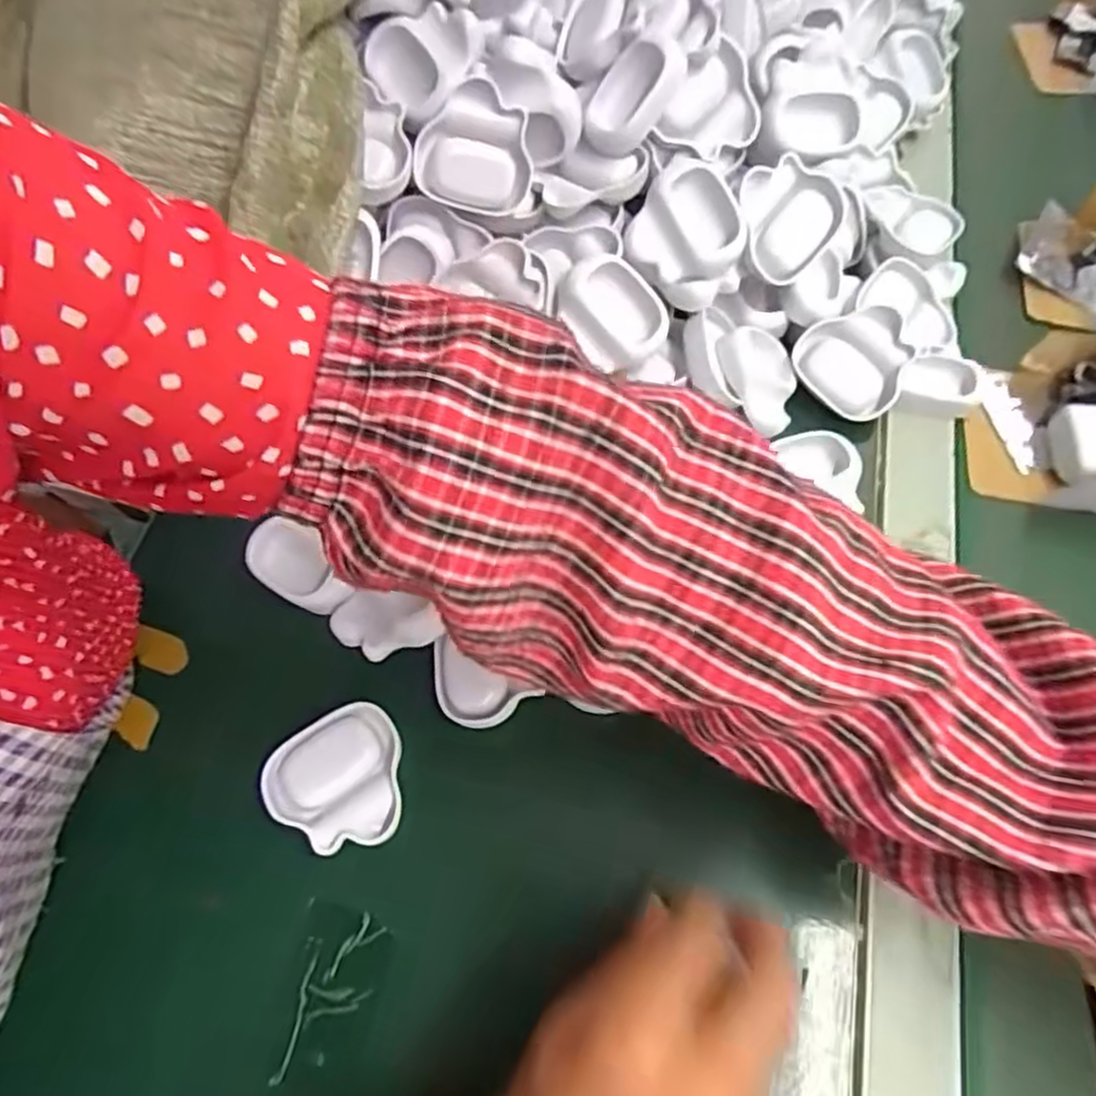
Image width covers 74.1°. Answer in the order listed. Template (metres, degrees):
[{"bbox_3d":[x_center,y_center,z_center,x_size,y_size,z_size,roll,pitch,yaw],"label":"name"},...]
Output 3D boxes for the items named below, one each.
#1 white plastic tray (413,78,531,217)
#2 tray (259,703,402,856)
[{"bbox_3d":[-0.041,-0.218,0.400,0.061,0.061,0.023,-1,26,-5],"label":"white plastic tray"},{"bbox_3d":[-0.100,0.108,0.338,0.061,0.010,0.062,-13,70,-7],"label":"tray"}]

